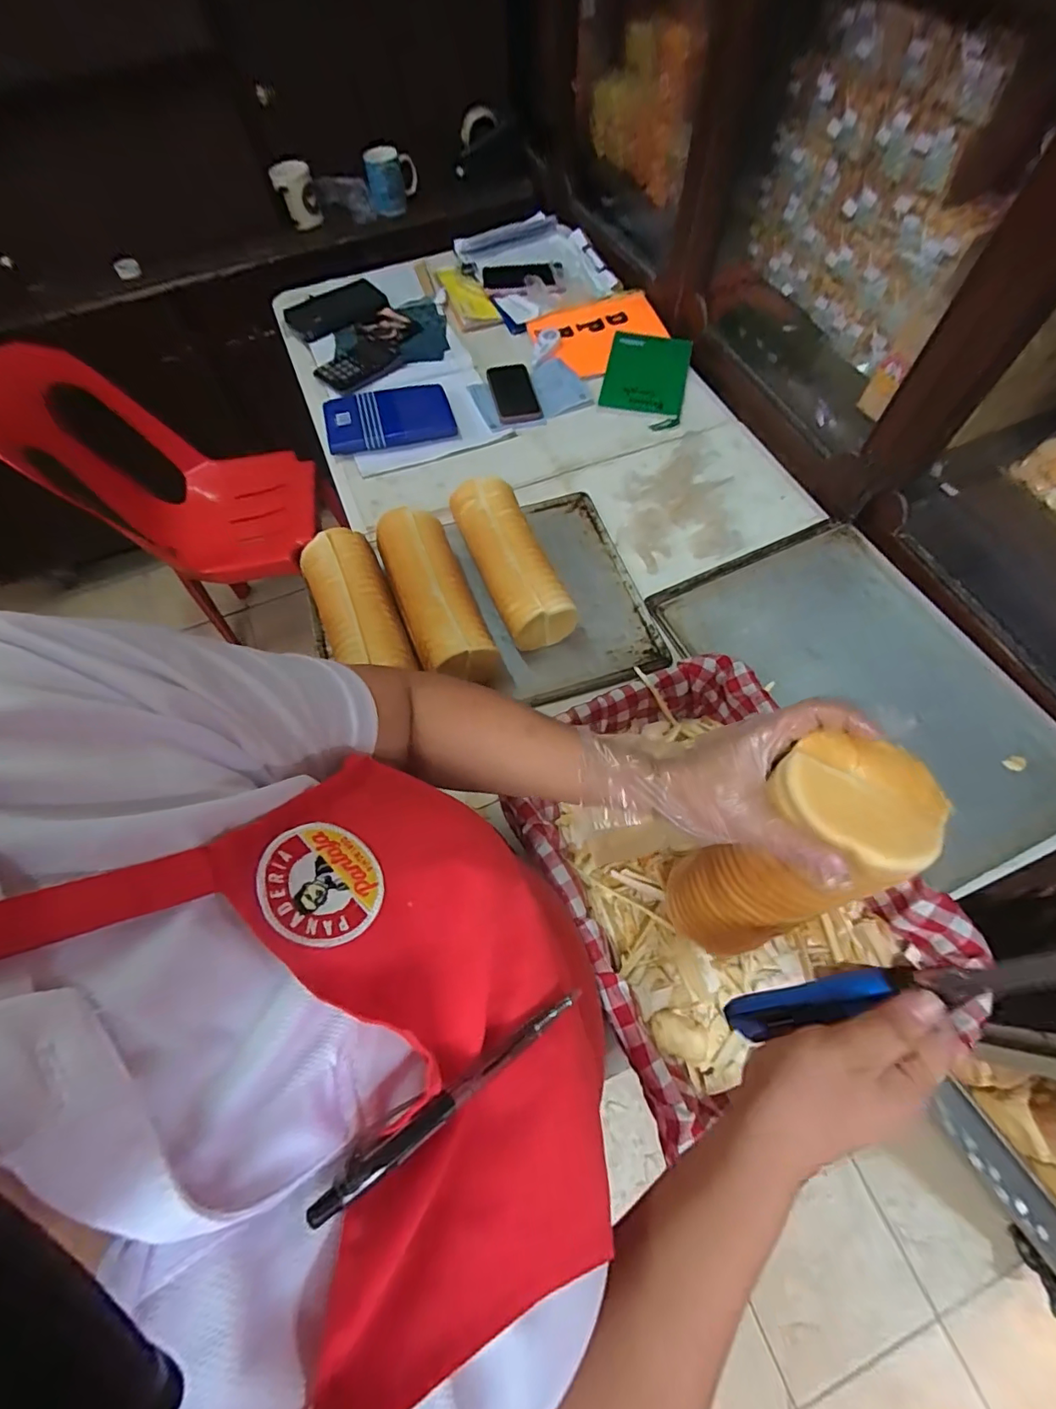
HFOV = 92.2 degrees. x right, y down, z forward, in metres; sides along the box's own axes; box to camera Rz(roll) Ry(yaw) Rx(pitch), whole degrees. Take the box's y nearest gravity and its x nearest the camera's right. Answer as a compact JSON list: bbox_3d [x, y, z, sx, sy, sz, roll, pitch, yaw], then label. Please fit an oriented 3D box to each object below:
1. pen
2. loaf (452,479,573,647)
[{"bbox_3d":[-0.021,0.156,0.212,0.139,0.005,0.010,-5,54,-48],"label":"pen"},{"bbox_3d":[-0.024,-0.188,0.691,0.089,0.098,0.230,-22,66,-8],"label":"loaf"}]

